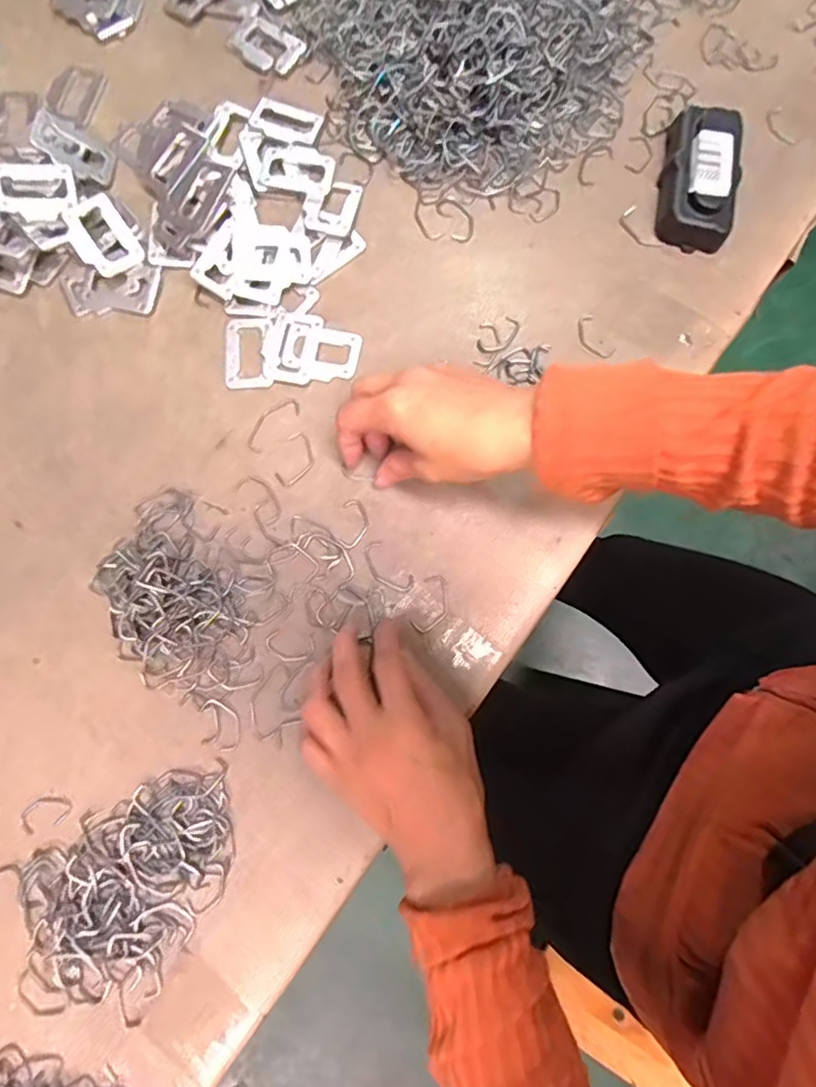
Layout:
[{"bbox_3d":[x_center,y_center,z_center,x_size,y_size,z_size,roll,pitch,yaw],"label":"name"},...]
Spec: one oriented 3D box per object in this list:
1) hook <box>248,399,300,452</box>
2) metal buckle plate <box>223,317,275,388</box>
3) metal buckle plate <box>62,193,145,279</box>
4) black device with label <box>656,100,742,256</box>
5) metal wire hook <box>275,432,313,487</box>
[{"bbox_3d":[-0.092,-0.082,0.404,0.018,0.004,0.044,43,82,9],"label":"hook"},{"bbox_3d":[-0.110,-0.132,0.411,0.032,0.004,0.052,-5,78,0],"label":"metal buckle plate"},{"bbox_3d":[-0.213,-0.213,0.414,0.037,0.007,0.055,-34,94,-10],"label":"metal buckle plate"},{"bbox_3d":[0.212,-0.271,0.430,0.048,0.028,0.111,10,78,3],"label":"black device with label"},{"bbox_3d":[-0.074,-0.056,0.399,0.021,0.004,0.039,16,78,4],"label":"metal wire hook"}]

